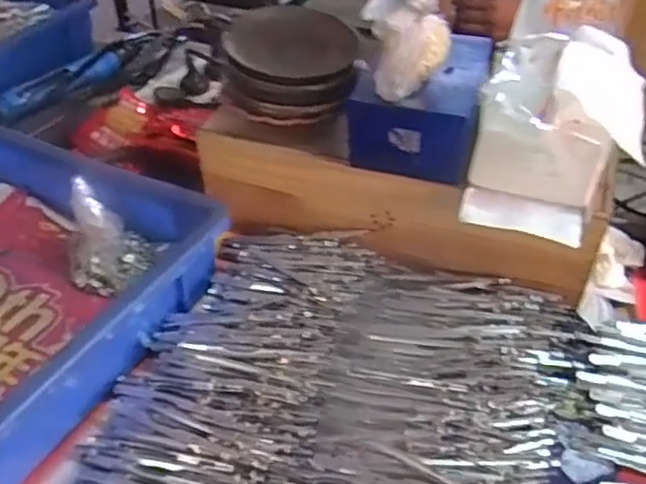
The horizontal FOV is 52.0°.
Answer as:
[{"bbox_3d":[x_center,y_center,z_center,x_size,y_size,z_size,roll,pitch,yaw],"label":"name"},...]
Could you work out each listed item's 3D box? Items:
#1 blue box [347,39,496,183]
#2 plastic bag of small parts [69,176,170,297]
[{"bbox_3d":[0.085,-0.112,0.533,0.102,0.071,0.121,12,42,14],"label":"blue box"},{"bbox_3d":[-0.186,-0.004,0.551,0.082,0.073,0.060,15,41,19],"label":"plastic bag of small parts"}]

